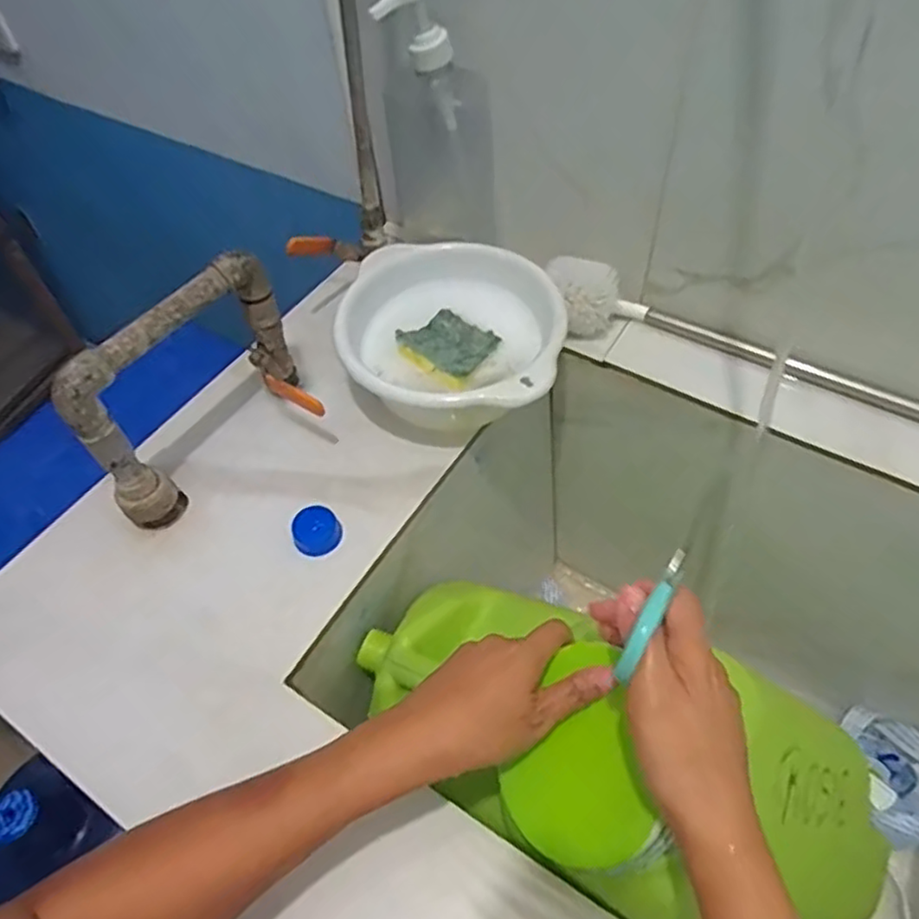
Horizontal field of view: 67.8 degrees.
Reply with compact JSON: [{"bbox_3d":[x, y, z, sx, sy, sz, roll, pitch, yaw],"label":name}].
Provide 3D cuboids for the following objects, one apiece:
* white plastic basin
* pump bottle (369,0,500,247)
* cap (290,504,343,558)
[{"bbox_3d":[-0.007,-0.105,0.642,0.192,0.085,0.191,-2,54,3],"label":"white plastic basin"},{"bbox_3d":[-0.022,-0.320,0.644,0.104,0.232,0.062,-8,54,-1],"label":"pump bottle"},{"bbox_3d":[-0.120,0.061,0.574,0.039,0.020,0.036,-2,54,3],"label":"cap"}]

